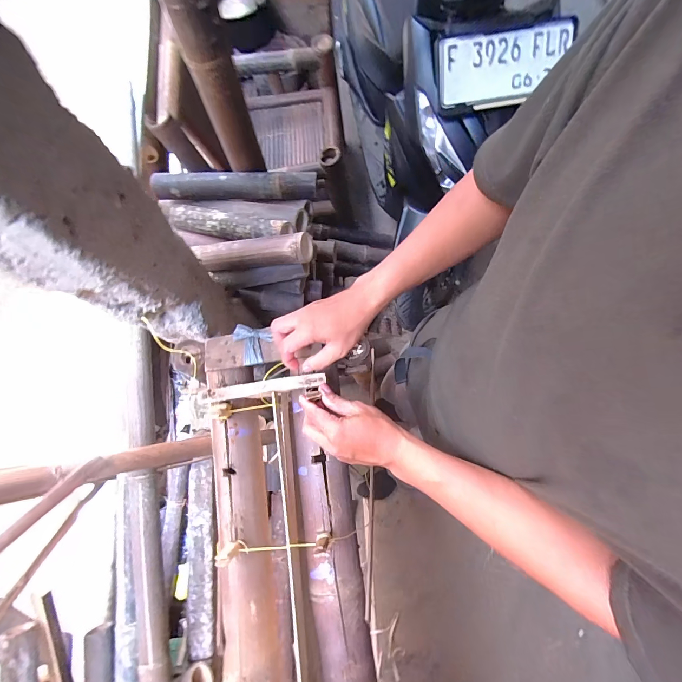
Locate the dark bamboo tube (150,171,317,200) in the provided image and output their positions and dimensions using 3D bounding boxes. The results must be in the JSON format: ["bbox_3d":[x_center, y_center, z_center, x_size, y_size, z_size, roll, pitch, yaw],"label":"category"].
[{"bbox_3d":[-0.284,-0.414,0.883,0.443,0.070,0.052,2,74,2],"label":"dark bamboo tube"}]

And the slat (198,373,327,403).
[{"bbox_3d":[-0.115,0.067,0.472,0.187,0.009,0.018,-9,74,3],"label":"slat"}]

